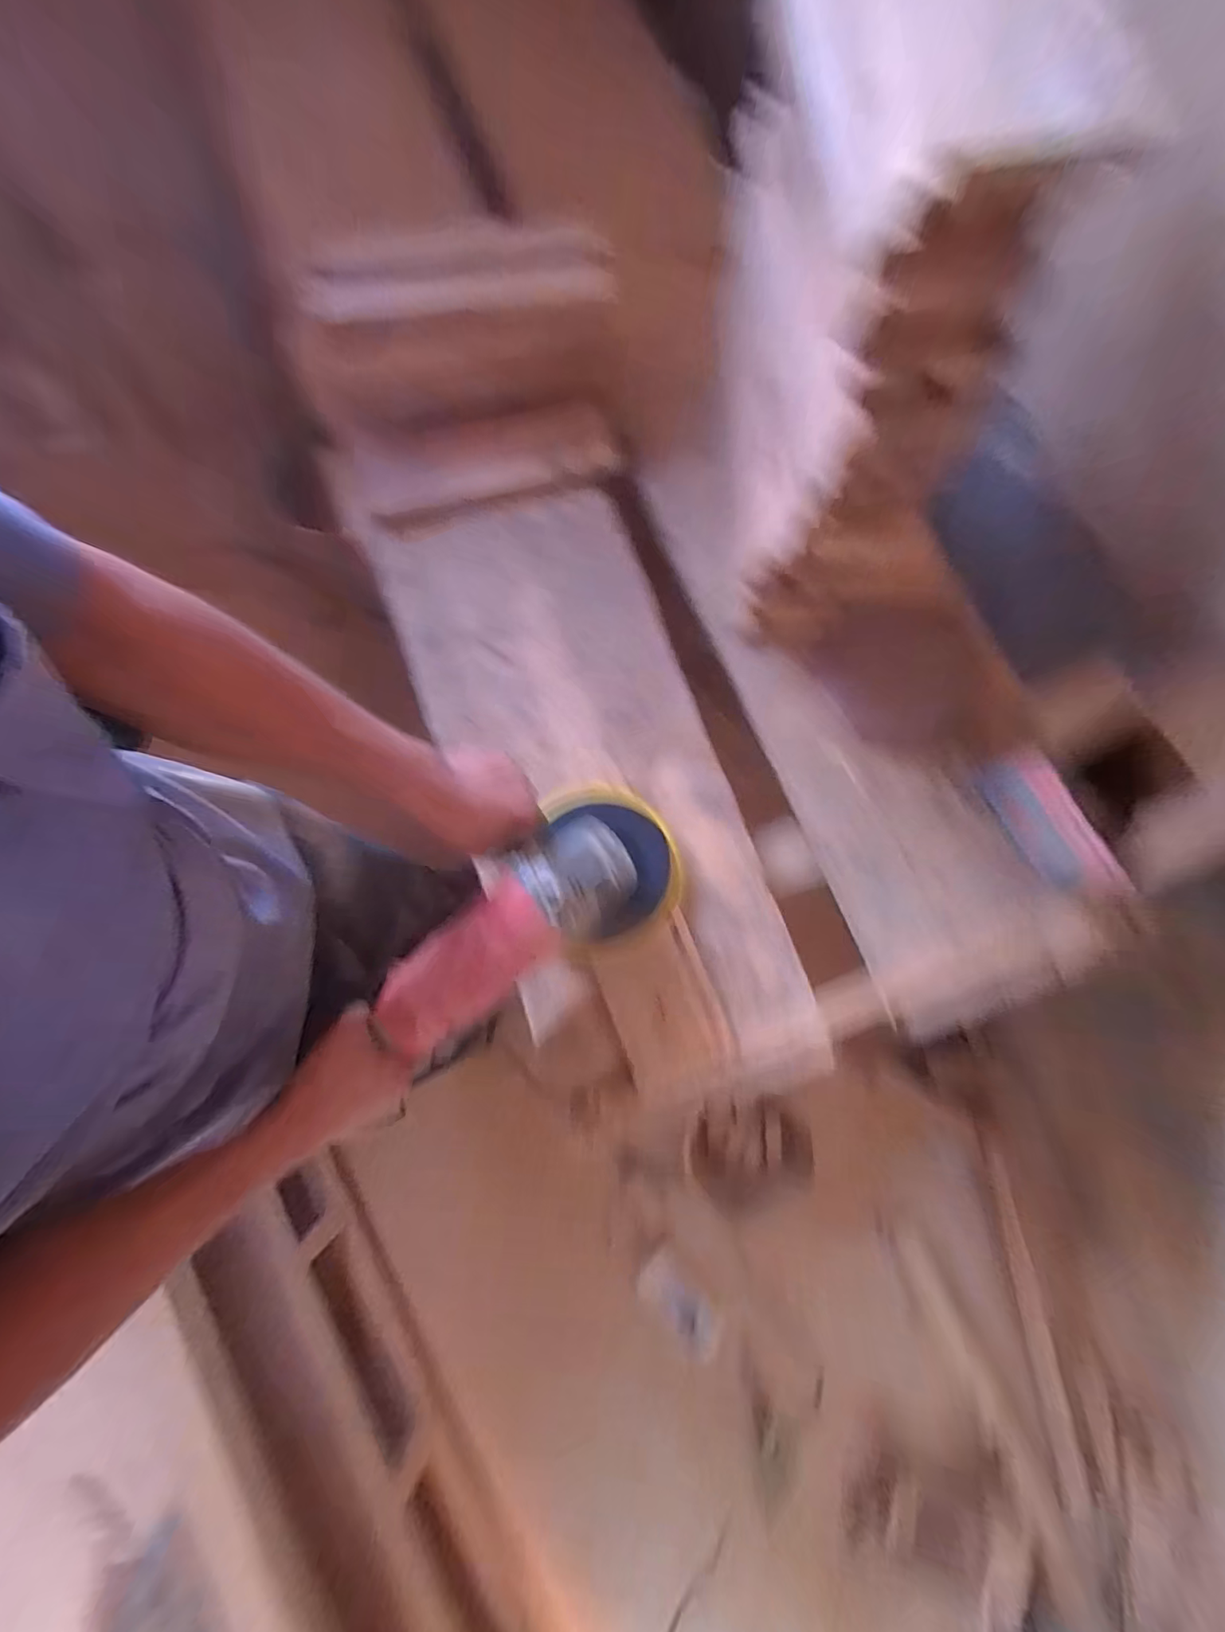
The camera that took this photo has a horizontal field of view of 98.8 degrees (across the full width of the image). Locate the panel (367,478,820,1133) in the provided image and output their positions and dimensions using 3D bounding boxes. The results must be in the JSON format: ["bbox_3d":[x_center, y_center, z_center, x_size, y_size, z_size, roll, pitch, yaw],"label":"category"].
[{"bbox_3d":[-0.046,-0.066,0.627,0.316,0.044,0.797,-18,79,-4],"label":"panel"}]

